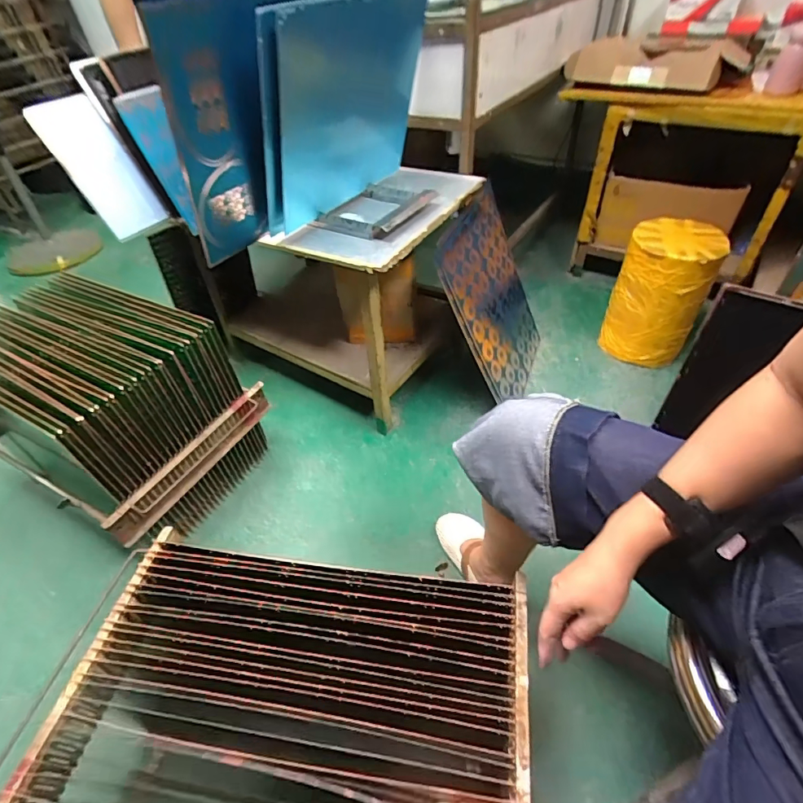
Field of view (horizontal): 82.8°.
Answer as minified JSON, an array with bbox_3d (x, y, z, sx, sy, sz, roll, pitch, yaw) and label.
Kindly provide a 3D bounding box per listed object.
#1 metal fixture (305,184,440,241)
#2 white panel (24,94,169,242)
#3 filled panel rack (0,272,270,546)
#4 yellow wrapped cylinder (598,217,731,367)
[{"bbox_3d":[-0.045,-0.406,0.953,0.183,0.030,0.230,16,49,21],"label":"metal fixture"},{"bbox_3d":[-0.567,-0.440,0.867,0.108,0.235,0.027,-36,46,-13],"label":"white panel"},{"bbox_3d":[-0.613,0.036,0.979,0.482,0.409,0.372,15,48,20],"label":"filled panel rack"},{"bbox_3d":[0.732,-0.306,1.307,0.227,0.341,0.252,19,50,19],"label":"yellow wrapped cylinder"}]

